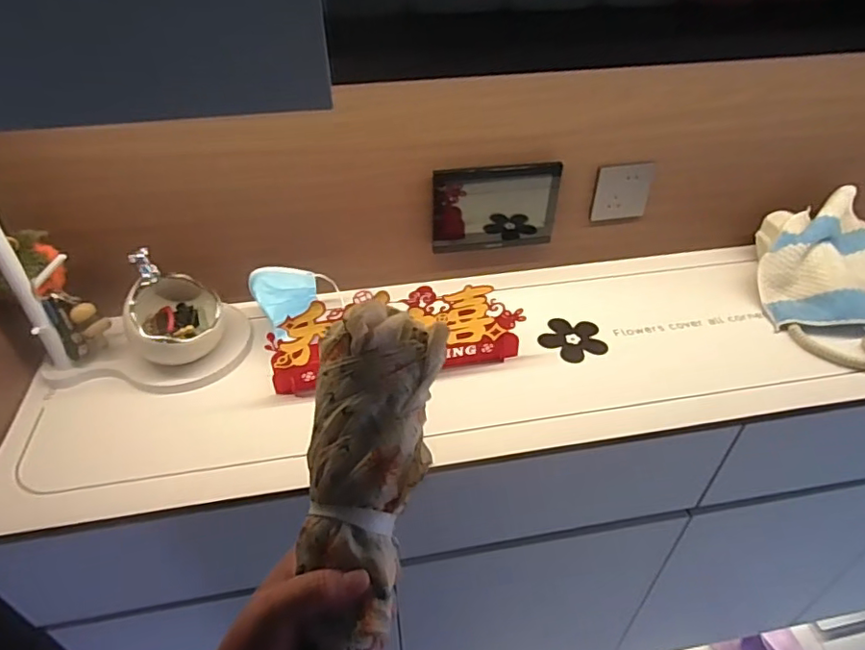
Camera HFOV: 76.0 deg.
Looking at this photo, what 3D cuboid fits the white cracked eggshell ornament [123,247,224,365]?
[{"bbox_3d":[-0.325,-0.024,0.688,0.107,0.123,0.094,-22,45,-23],"label":"white cracked eggshell ornament"}]

